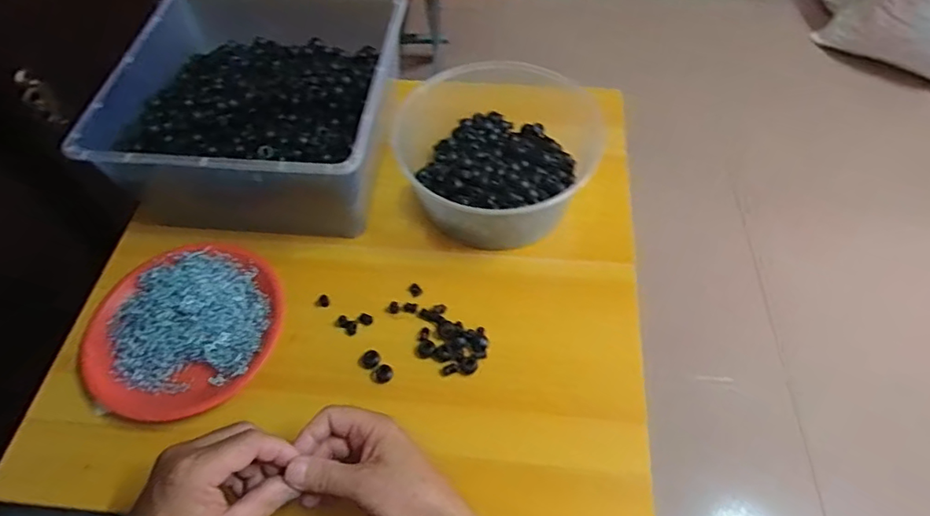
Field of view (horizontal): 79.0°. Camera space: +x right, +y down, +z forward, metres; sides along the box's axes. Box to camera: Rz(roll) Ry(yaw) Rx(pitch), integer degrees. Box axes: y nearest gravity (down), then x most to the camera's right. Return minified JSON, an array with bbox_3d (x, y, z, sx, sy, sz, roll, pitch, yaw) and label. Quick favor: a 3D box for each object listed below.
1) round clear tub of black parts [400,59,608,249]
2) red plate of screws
[{"bbox_3d":[0.040,-0.124,0.668,0.219,0.095,0.230,-15,57,-9],"label":"round clear tub of black parts"},{"bbox_3d":[-0.295,0.074,0.601,0.199,0.051,0.197,-1,56,1],"label":"red plate of screws"}]

